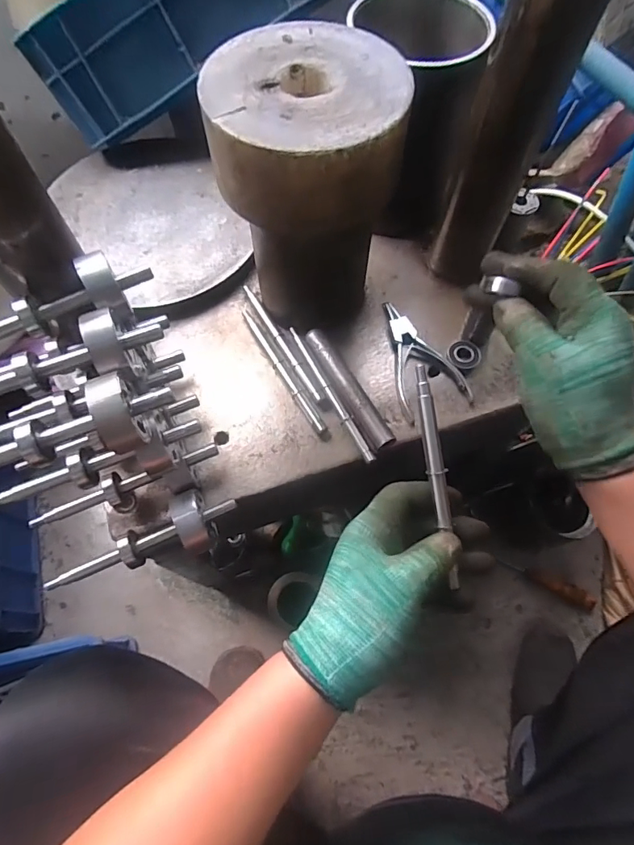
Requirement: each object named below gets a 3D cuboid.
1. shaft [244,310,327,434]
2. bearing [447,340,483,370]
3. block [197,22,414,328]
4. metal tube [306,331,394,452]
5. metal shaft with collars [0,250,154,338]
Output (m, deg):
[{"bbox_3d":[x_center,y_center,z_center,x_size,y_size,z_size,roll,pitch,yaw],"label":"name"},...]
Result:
[{"bbox_3d":[-0.036,-0.054,0.469,0.010,0.012,0.161,-29,69,-12],"label":"shaft"},{"bbox_3d":[0.152,-0.069,0.477,0.033,0.010,0.031,0,66,0],"label":"bearing"},{"bbox_3d":[-0.007,-0.189,0.409,0.133,0.209,0.136,0,66,0],"label":"block"},{"bbox_3d":[0.030,-0.035,0.451,0.021,0.015,0.137,-27,68,-12],"label":"metal tube"},{"bbox_3d":[-0.199,-0.083,0.334,0.158,0.037,0.040,-17,67,-8],"label":"metal shaft with collars"}]

